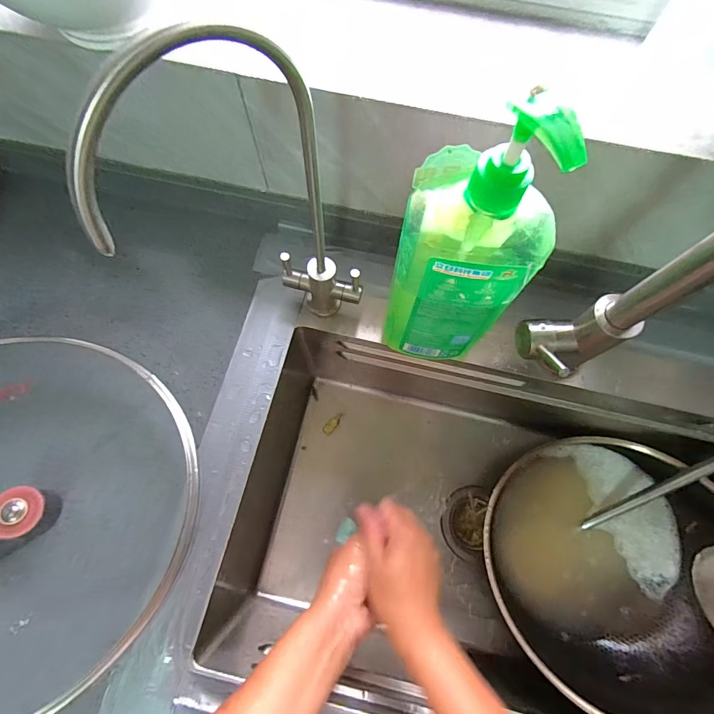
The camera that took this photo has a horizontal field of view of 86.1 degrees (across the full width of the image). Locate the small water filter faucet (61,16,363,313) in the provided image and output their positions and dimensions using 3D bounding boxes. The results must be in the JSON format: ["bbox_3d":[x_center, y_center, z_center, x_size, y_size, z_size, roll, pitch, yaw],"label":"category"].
[{"bbox_3d":[-0.078,-0.091,0.309,0.161,0.320,0.061,-27,75,-9],"label":"small water filter faucet"}]

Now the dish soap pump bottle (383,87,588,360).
[{"bbox_3d":[0.087,-0.080,0.316,0.105,0.270,0.083,12,73,3],"label":"dish soap pump bottle"}]

